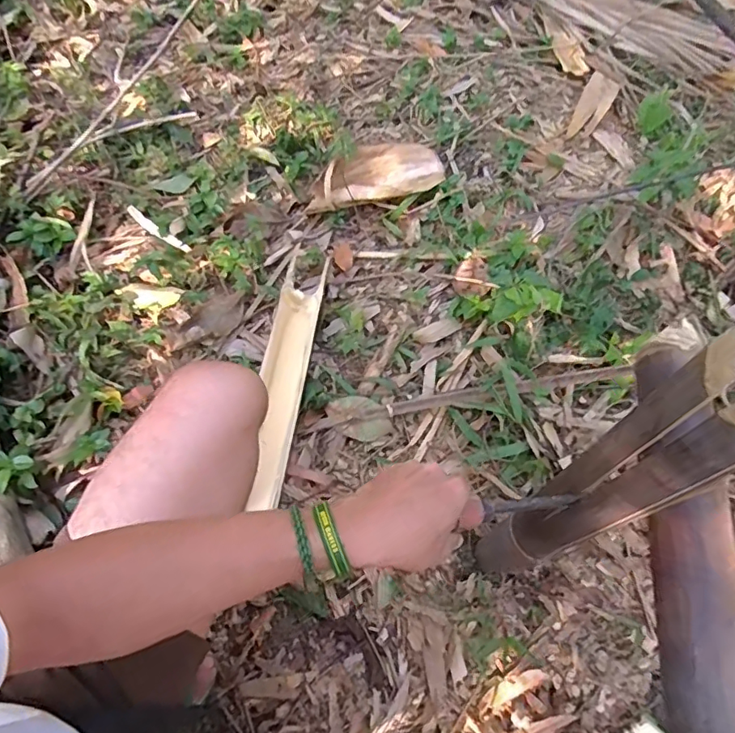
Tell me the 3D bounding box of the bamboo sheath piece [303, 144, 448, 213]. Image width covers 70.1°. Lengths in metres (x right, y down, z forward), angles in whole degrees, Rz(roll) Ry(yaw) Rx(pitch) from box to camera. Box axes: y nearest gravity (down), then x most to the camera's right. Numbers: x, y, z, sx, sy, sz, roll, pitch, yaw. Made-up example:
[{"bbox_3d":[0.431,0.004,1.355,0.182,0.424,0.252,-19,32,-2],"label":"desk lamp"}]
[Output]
[{"bbox_3d":[0.014,-0.387,1.075,0.293,0.086,0.115,-17,66,-11],"label":"bamboo sheath piece"}]

